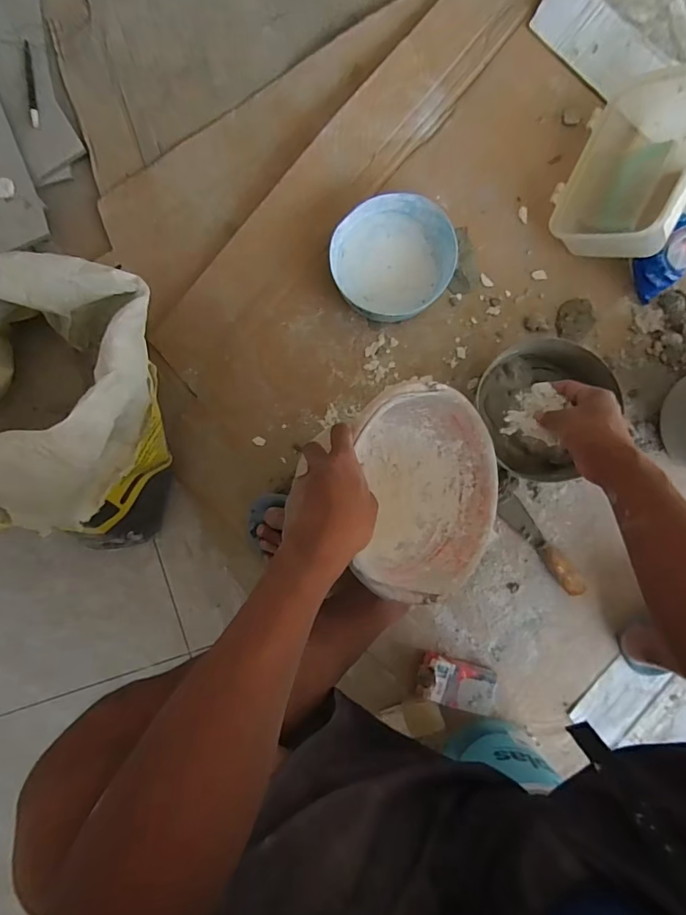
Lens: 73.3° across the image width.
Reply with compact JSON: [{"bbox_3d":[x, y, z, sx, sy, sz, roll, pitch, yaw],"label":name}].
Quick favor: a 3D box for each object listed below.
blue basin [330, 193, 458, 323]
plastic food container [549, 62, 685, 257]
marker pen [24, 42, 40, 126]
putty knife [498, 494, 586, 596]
[{"bbox_3d":[0.070,-0.280,0.652,0.162,0.053,0.152,0,89,3],"label":"blue basin"},{"bbox_3d":[0.399,-0.385,0.614,0.146,0.091,0.232,30,93,44],"label":"plastic food container"},{"bbox_3d":[-0.469,-0.559,0.695,0.011,0.010,0.135,-9,89,3],"label":"marker pen"},{"bbox_3d":[0.280,0.123,0.653,0.032,0.022,0.160,-40,88,2],"label":"putty knife"}]

